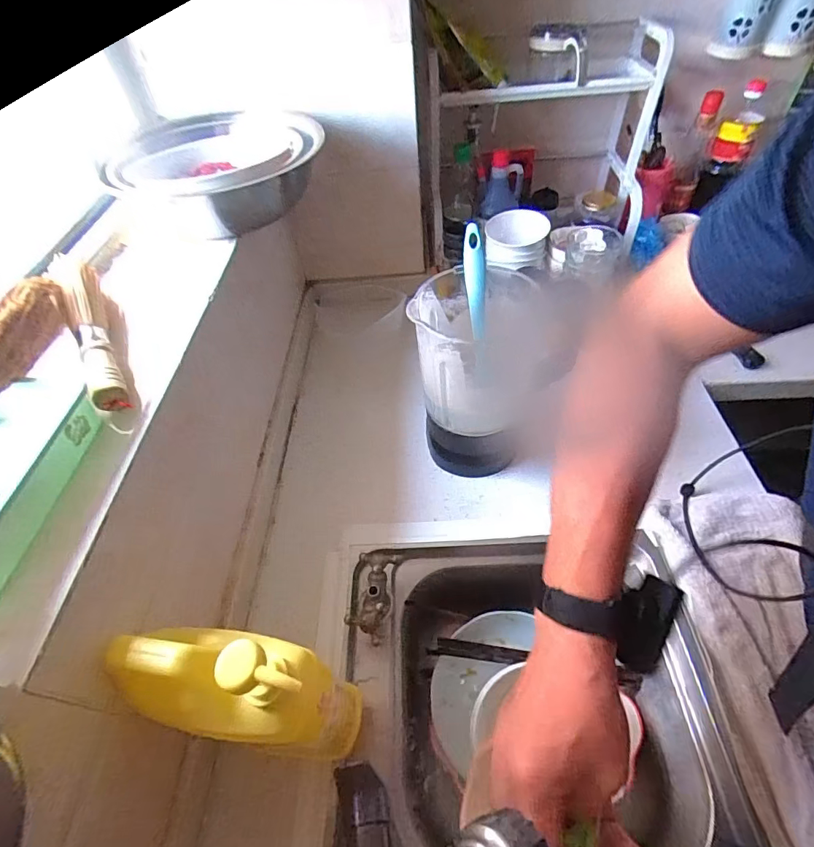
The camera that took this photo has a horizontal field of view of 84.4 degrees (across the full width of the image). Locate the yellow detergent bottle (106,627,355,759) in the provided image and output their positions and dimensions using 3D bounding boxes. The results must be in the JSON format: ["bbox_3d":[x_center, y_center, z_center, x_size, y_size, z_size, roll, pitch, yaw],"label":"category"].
[{"bbox_3d":[-0.134,0.211,0.362,0.156,0.215,0.066,9,52,13],"label":"yellow detergent bottle"}]

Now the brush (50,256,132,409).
[{"bbox_3d":[-0.320,-0.100,0.452,0.037,0.046,0.230,-29,53,-17],"label":"brush"}]

